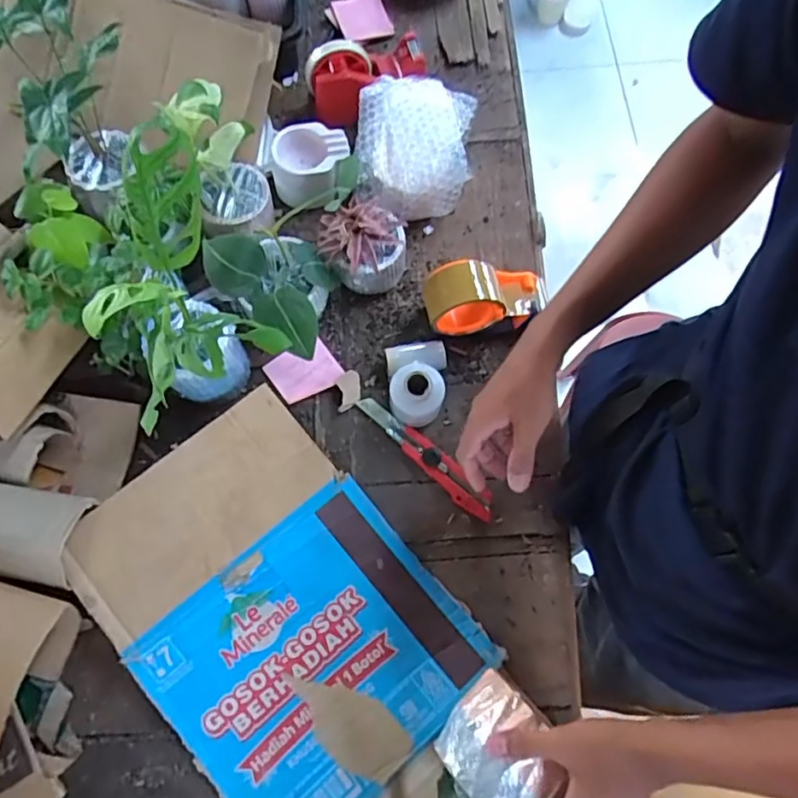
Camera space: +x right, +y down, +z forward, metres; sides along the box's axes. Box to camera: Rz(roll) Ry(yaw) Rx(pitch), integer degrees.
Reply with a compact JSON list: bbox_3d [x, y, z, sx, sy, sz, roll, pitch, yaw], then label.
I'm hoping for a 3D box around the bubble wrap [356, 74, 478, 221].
[{"bbox_3d":[0.022,-0.319,0.766,0.146,0.086,0.202,2,72,1],"label":"bubble wrap"}]

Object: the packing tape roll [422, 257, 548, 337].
[{"bbox_3d":[0.103,-0.120,0.694,0.147,0.088,0.061,-9,72,-2],"label":"packing tape roll"}]

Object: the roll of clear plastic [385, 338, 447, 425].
[{"bbox_3d":[0.020,-0.024,0.670,0.066,0.062,0.100,0,72,1],"label":"roll of clear plastic"}]

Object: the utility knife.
[{"bbox_3d":[0.030,0.063,0.665,0.191,0.015,0.031,41,77,13],"label":"utility knife"}]

